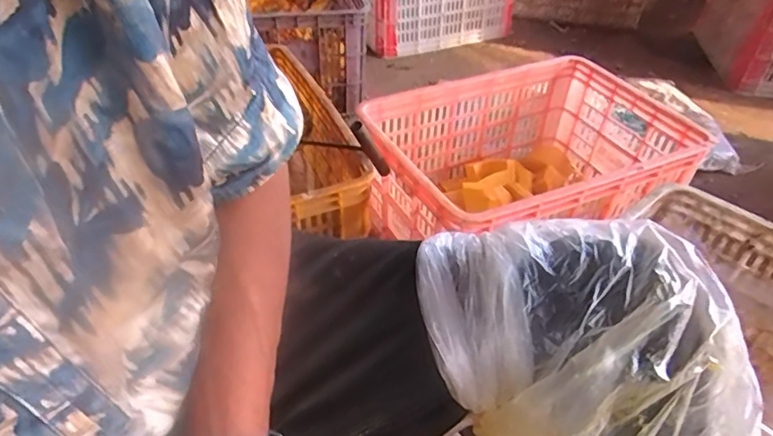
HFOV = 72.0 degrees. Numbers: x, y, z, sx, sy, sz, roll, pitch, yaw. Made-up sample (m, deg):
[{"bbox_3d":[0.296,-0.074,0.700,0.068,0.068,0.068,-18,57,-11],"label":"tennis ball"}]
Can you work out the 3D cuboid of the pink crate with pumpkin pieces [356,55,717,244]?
[{"bbox_3d":[0.250,-0.082,0.940,0.541,0.215,0.388,-12,42,-13],"label":"pink crate with pumpkin pieces"}]

